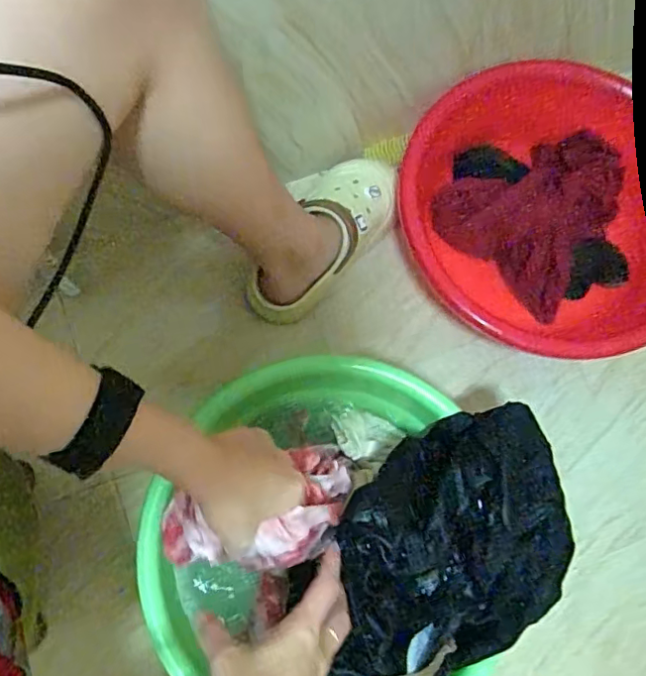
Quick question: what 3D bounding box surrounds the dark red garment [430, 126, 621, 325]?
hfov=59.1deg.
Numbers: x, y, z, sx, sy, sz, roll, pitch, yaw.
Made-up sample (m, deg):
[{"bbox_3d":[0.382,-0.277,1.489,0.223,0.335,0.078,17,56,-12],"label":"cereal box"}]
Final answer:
[{"bbox_3d":[0.275,-0.167,0.738,0.198,0.083,0.203,39,78,7],"label":"dark red garment"}]

